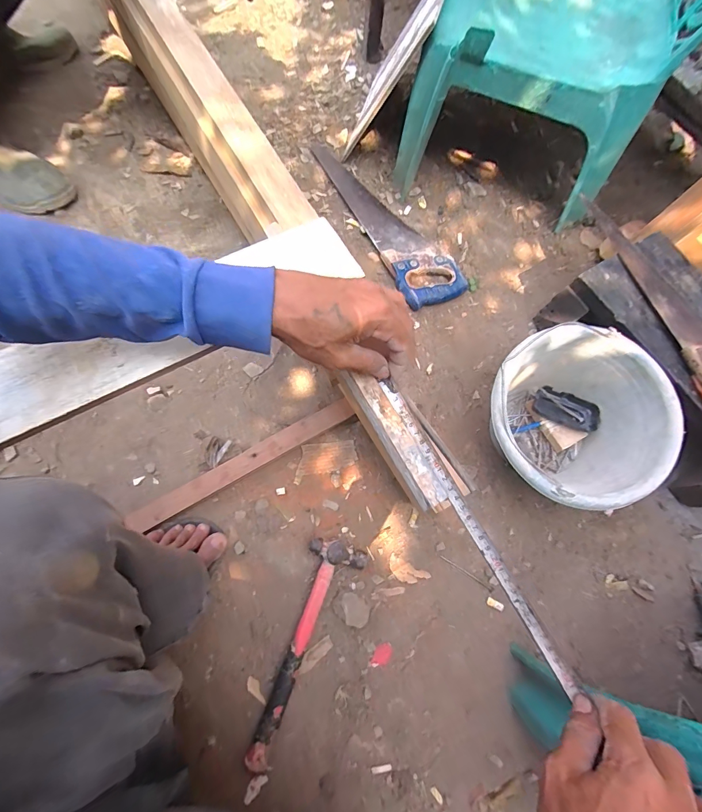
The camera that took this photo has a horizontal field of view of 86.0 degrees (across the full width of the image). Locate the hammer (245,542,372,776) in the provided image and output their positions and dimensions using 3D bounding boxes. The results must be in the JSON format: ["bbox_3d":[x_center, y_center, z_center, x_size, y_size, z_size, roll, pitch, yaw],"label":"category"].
[{"bbox_3d":[-0.081,0.360,0.575,0.087,0.039,0.314,26,74,4],"label":"hammer"}]

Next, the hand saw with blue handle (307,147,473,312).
[{"bbox_3d":[0.077,-0.401,0.796,0.126,0.023,0.451,-28,78,-8],"label":"hand saw with blue handle"}]

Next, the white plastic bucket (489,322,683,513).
[{"bbox_3d":[0.333,0.028,0.606,0.252,0.176,0.245,1,74,-3],"label":"white plastic bucket"}]

